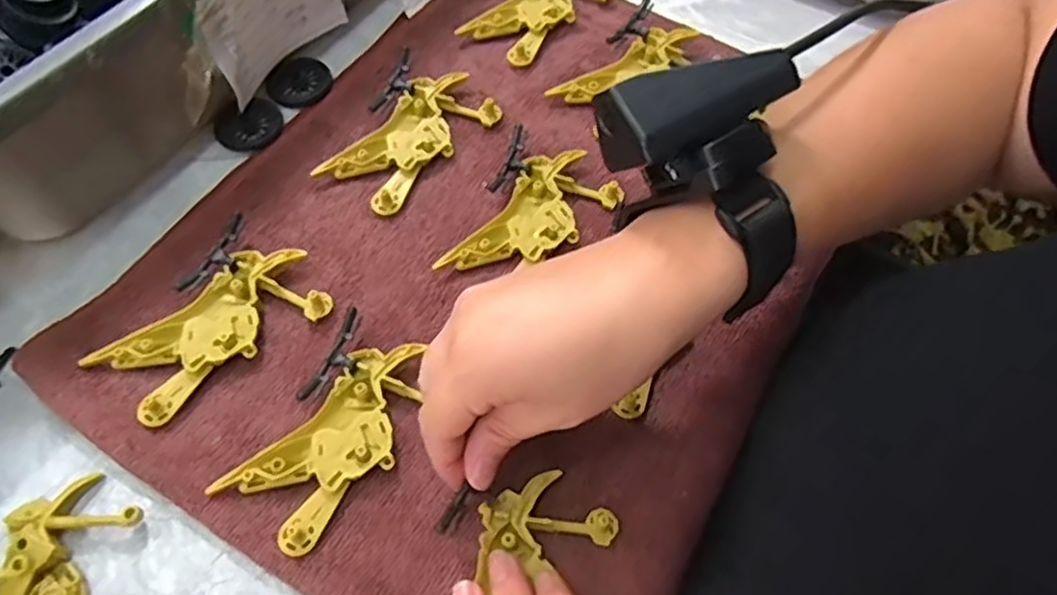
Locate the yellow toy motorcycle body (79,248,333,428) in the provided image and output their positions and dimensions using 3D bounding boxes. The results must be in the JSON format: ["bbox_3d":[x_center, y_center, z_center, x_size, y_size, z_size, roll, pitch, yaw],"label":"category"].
[{"bbox_3d":[-0.148,0.015,0.335,0.100,0.011,0.048,-37,70,-21],"label":"yellow toy motorcycle body"}]

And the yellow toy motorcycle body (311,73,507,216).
[{"bbox_3d":[-0.065,-0.089,0.398,0.048,0.012,0.100,37,66,15],"label":"yellow toy motorcycle body"}]

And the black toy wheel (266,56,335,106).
[{"bbox_3d":[-0.137,-0.130,0.424,0.035,0.004,0.038,2,62,-3],"label":"black toy wheel"}]

